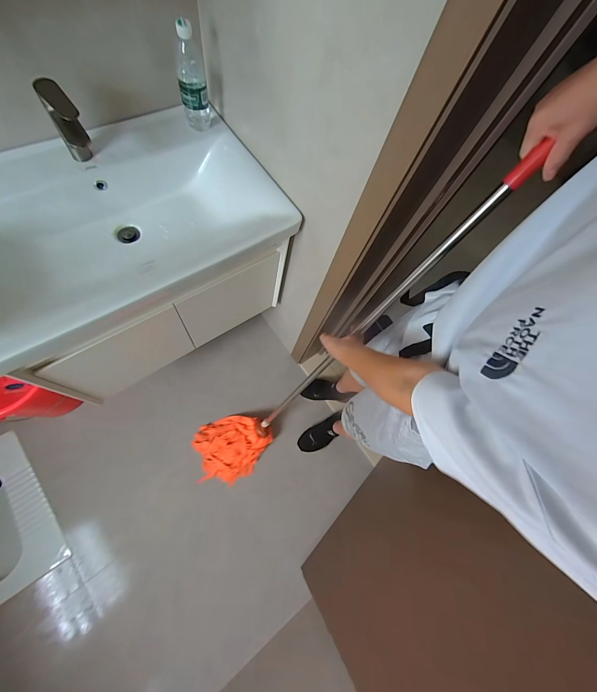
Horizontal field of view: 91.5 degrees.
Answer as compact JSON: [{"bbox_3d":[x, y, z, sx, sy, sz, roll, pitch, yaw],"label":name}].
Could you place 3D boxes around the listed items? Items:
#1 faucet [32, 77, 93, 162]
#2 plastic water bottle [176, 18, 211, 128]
[{"bbox_3d":[-0.490,-0.465,0.638,0.055,0.152,0.126,-40,78,-17],"label":"faucet"},{"bbox_3d":[-0.266,-0.657,0.716,0.078,0.212,0.068,-10,72,-9],"label":"plastic water bottle"}]

